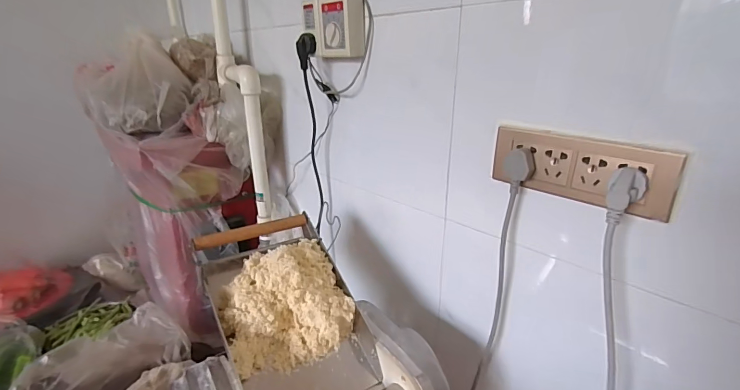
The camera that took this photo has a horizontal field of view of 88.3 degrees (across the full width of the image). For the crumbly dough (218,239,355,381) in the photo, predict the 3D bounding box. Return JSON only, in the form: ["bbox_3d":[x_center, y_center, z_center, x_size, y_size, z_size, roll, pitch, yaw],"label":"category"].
[{"bbox_3d":[-0.126,0.154,0.559,0.168,0.116,0.141,-10,22,-27],"label":"crumbly dough"}]

